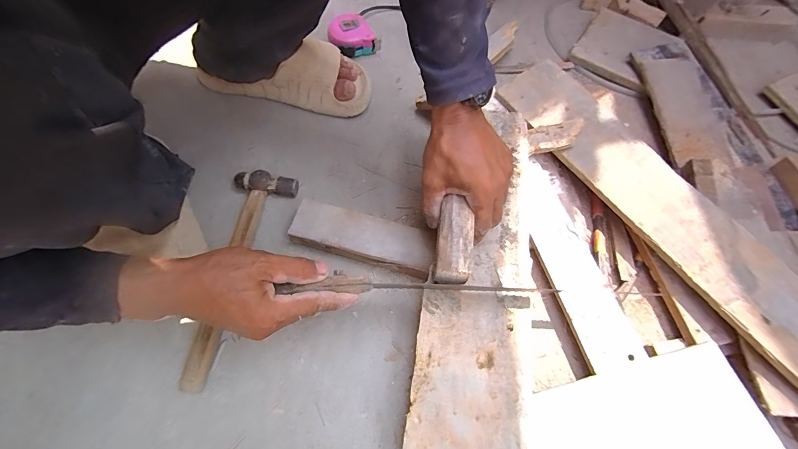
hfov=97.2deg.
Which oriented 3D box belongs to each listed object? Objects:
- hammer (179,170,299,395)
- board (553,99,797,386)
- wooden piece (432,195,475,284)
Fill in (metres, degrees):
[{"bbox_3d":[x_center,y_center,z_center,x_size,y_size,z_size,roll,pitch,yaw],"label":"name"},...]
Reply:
[{"bbox_3d":[-0.201,0.063,0.464,0.083,0.035,0.289,5,65,-1],"label":"hammer"},{"bbox_3d":[0.398,0.016,0.474,0.110,0.028,0.447,-33,67,-5],"label":"board"},{"bbox_3d":[0.057,0.016,0.368,0.035,0.021,0.091,5,74,1],"label":"wooden piece"}]

